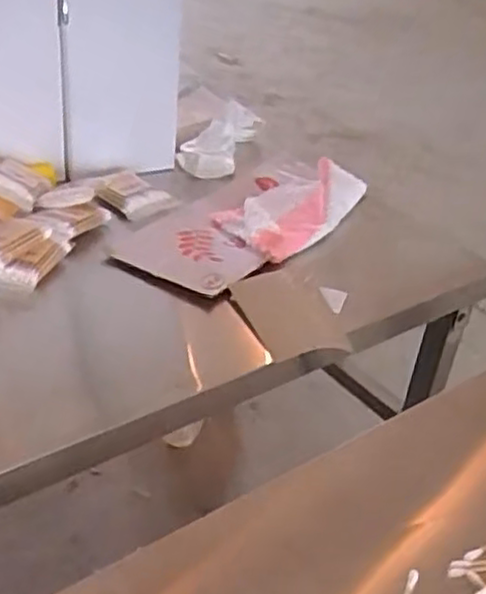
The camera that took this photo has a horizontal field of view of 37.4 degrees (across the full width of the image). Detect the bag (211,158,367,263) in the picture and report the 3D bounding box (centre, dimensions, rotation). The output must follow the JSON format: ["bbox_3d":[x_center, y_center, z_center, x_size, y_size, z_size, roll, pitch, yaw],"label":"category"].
[{"bbox_3d":[0.051,-0.112,0.775,0.112,0.053,0.202,22,35,25],"label":"bag"}]

